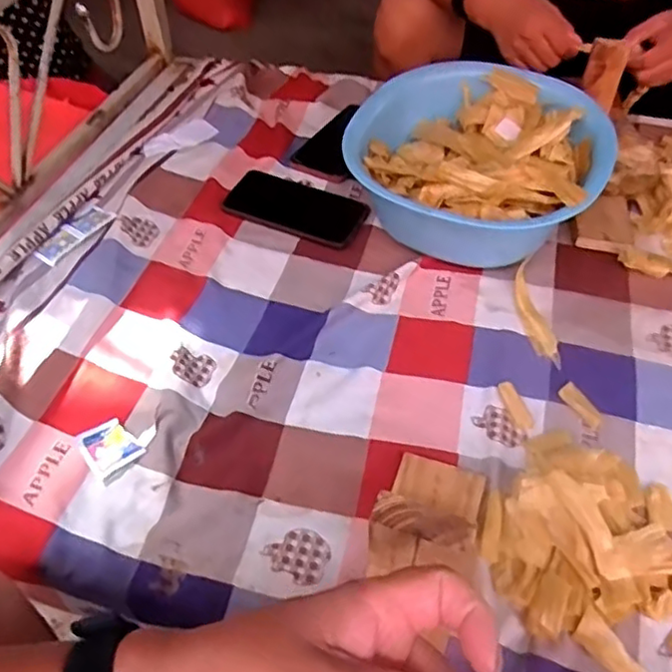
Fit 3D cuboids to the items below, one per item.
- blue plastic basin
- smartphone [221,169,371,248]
[{"bbox_3d":[0.156,-0.187,0.708,0.257,0.115,0.257,-1,52,2],"label":"blue plastic basin"},{"bbox_3d":[-0.050,-0.154,0.760,0.168,0.011,0.069,21,75,15],"label":"smartphone"}]

